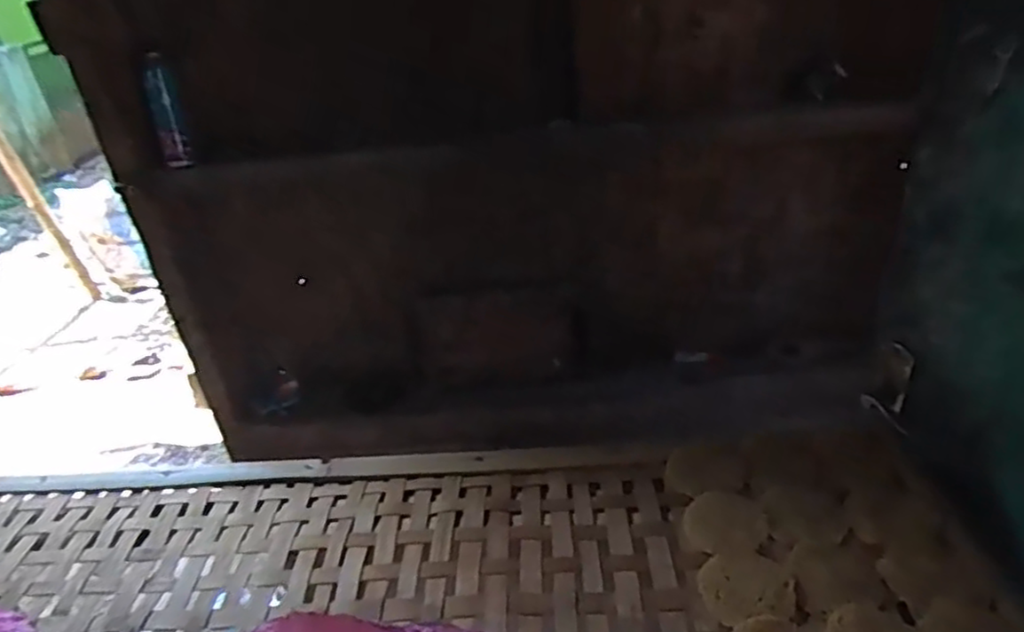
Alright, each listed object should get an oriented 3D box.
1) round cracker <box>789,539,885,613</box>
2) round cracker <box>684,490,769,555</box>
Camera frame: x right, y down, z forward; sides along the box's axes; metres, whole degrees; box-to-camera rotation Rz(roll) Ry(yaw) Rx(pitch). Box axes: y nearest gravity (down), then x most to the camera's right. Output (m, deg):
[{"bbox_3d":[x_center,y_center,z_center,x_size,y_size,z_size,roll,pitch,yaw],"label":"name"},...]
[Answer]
[{"bbox_3d":[0.287,0.227,0.604,0.076,0.010,0.072,-5,31,3],"label":"round cracker"},{"bbox_3d":[0.206,0.199,0.661,0.073,0.009,0.070,-5,31,3],"label":"round cracker"}]

